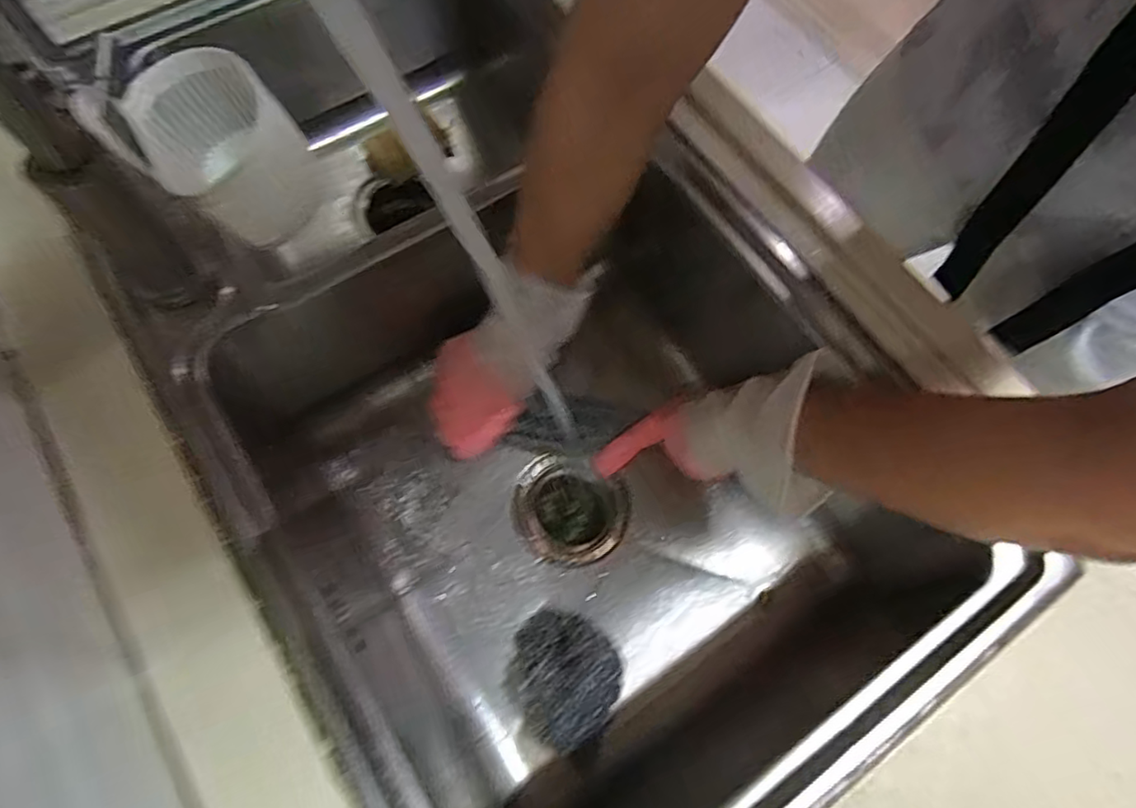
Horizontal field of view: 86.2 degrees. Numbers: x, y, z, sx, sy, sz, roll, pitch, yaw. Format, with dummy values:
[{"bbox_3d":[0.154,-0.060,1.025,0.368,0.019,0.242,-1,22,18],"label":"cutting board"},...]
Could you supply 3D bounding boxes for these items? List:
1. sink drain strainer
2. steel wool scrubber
[{"bbox_3d":[0.002,0.109,0.605,0.108,0.051,0.105,4,69,0],"label":"sink drain strainer"},{"bbox_3d":[-0.006,0.228,0.505,0.090,0.050,0.098,1,69,-1],"label":"steel wool scrubber"}]

